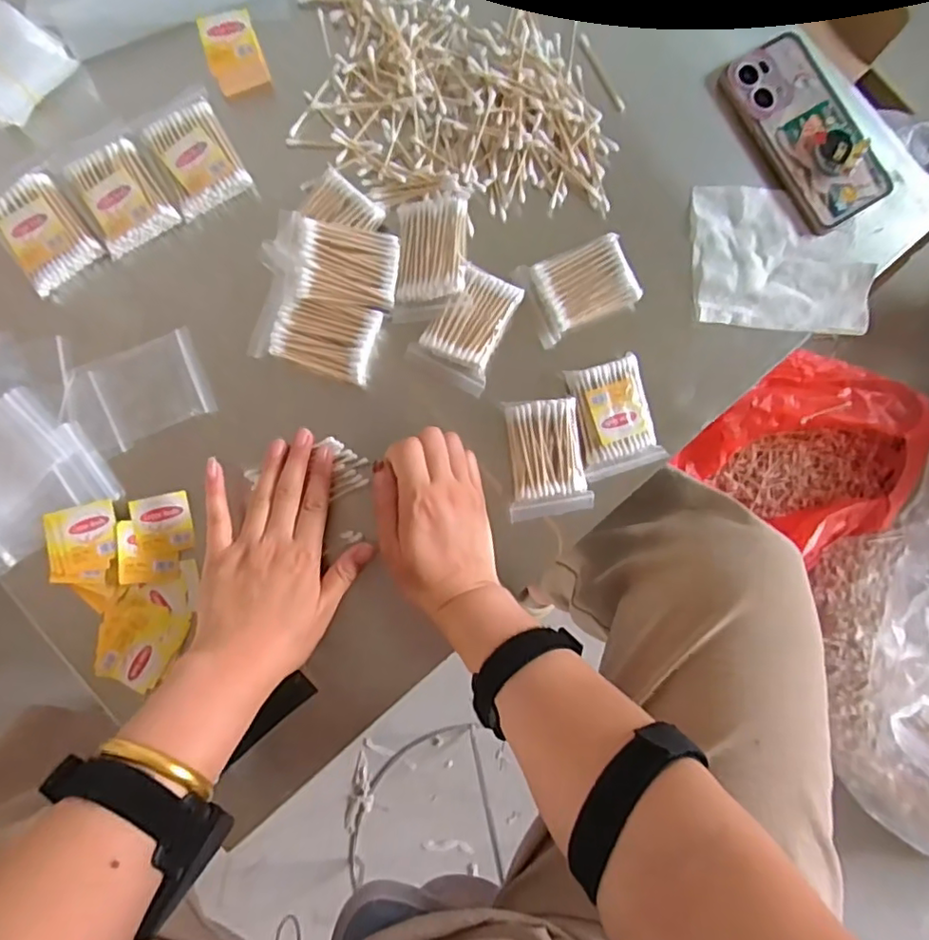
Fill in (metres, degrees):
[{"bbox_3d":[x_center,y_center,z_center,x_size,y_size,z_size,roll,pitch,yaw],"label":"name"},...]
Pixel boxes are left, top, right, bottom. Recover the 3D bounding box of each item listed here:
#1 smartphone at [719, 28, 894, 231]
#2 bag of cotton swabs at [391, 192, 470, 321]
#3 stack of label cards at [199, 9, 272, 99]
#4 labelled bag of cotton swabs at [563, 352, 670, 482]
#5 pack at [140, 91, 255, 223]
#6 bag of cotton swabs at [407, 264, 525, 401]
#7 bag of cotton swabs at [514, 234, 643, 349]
[{"bbox_3d":[0.286,-0.285,0.500,0.086,0.022,0.160,-30,88,-5],"label":"smartphone"},{"bbox_3d":[-0.026,-0.168,0.462,0.057,0.025,0.088,-2,85,-4],"label":"bag of cotton swabs"},{"bbox_3d":[-0.180,-0.327,0.471,0.041,0.031,0.045,-20,87,-5],"label":"stack of label cards"},{"bbox_3d":[0.117,-0.041,0.474,0.060,0.023,0.086,-16,86,-5],"label":"labelled bag of cotton swabs"},{"bbox_3d":[-0.209,-0.242,0.465,0.061,0.026,0.081,-30,88,-5],"label":"pack"},{"bbox_3d":[0.003,-0.111,0.468,0.060,0.022,0.085,27,84,-1],"label":"bag of cotton swabs"},{"bbox_3d":[0.093,-0.144,0.478,0.083,0.022,0.063,-20,87,-5],"label":"bag of cotton swabs"}]

